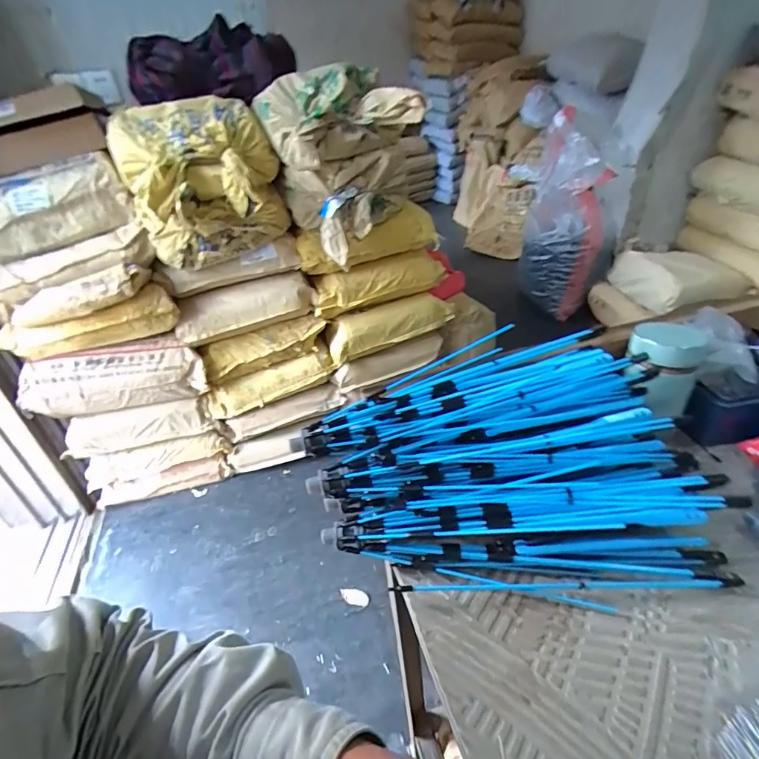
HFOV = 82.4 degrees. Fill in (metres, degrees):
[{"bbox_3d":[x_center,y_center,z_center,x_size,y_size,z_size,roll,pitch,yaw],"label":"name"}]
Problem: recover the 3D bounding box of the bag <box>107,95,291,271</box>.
[{"bbox_3d":[-0.424,-0.477,1.070,0.336,0.345,0.233,-25,38,-26],"label":"bag"}]

